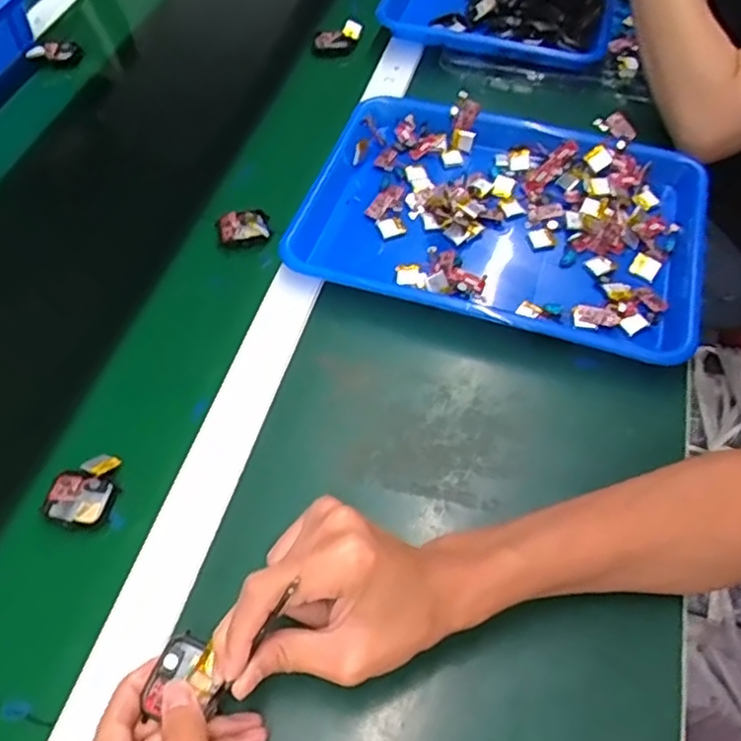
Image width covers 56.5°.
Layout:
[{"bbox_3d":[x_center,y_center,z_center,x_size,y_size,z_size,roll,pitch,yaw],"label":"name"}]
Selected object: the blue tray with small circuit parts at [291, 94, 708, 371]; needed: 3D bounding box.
[{"bbox_3d":[0.115,-0.134,0.608,0.343,0.038,0.248,13,55,13],"label":"blue tray with small circuit parts"}]

